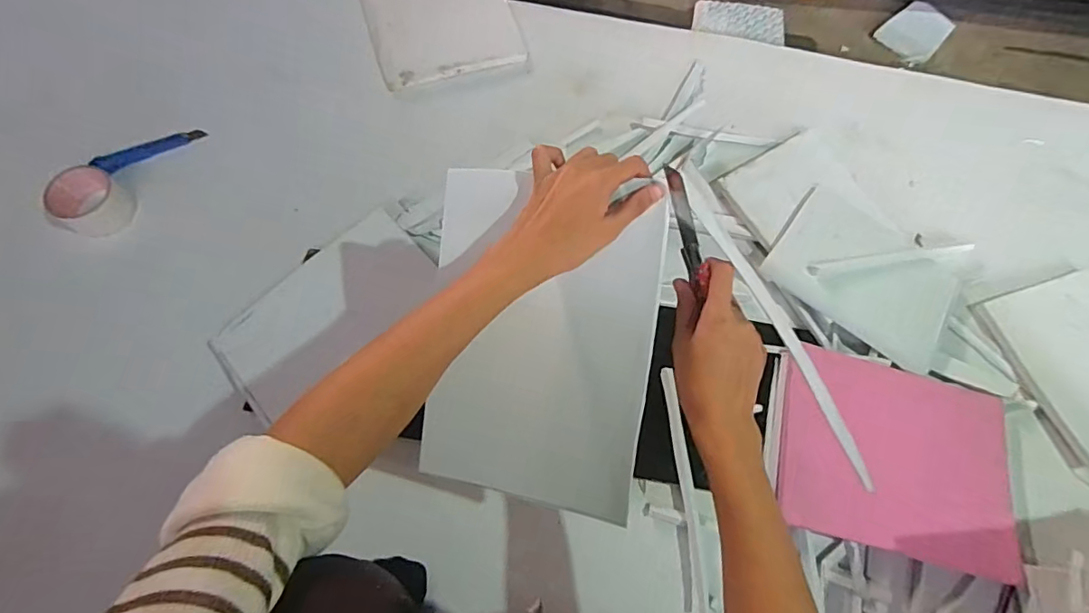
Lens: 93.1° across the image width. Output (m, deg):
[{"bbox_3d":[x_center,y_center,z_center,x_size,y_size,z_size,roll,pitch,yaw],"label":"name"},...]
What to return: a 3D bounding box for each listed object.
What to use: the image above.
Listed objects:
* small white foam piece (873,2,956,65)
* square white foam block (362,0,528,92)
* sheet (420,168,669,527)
[{"bbox_3d":[0.706,-0.521,0.983,0.138,0.024,0.103,-37,75,-14],"label":"small white foam piece"},{"bbox_3d":[-0.179,-0.498,0.860,0.229,0.021,0.278,-16,71,-8],"label":"square white foam block"},{"bbox_3d":[-0.007,0.029,0.425,0.185,0.010,0.263,8,95,16],"label":"sheet"}]

